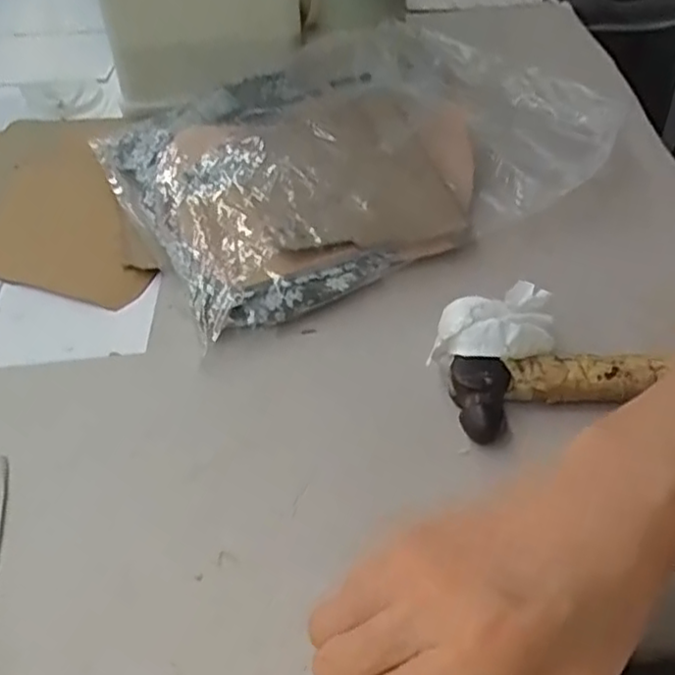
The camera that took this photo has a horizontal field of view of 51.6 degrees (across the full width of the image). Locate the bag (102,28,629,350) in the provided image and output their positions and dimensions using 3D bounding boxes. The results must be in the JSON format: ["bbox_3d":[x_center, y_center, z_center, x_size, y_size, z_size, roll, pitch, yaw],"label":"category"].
[{"bbox_3d":[0.013,-0.144,0.500,0.328,0.043,0.244,-24,50,-17],"label":"bag"}]

